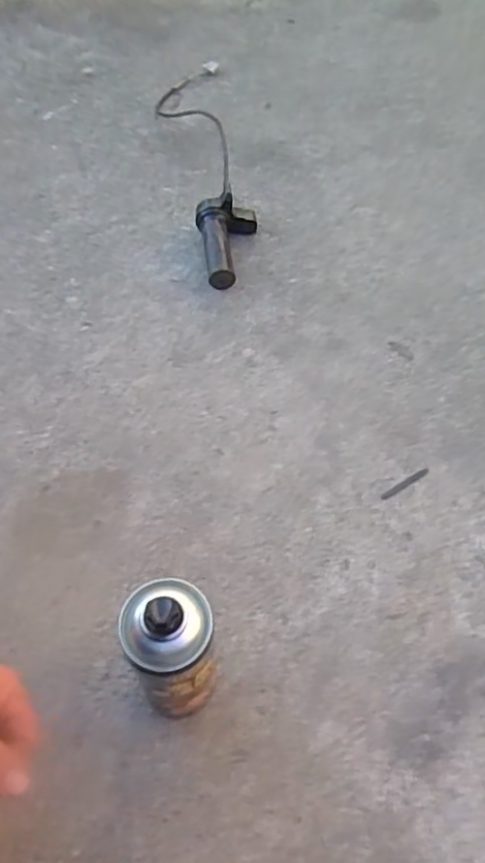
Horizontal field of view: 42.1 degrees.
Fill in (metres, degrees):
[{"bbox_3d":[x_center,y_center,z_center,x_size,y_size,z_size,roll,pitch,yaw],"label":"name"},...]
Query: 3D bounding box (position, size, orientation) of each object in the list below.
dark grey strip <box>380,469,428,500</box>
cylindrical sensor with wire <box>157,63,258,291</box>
[{"bbox_3d":[0.170,0.054,0.659,0.061,0.004,0.007,-27,60,-18],"label":"dark grey strip"},{"bbox_3d":[-0.059,-0.405,0.927,0.113,0.041,0.503,-7,55,-5],"label":"cylindrical sensor with wire"}]

